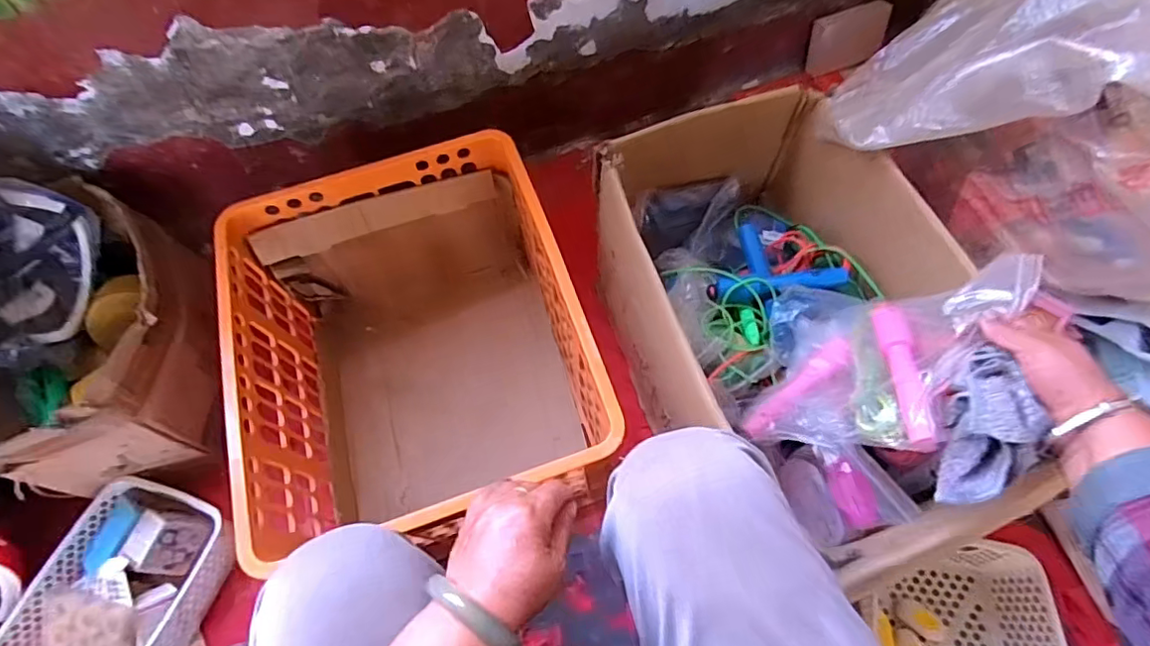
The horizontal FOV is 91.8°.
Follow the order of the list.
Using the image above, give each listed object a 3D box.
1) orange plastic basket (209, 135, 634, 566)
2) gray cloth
[{"bbox_3d":[-0.198,0.046,0.772,0.388,0.296,0.461,-19,64,-6],"label":"orange plastic basket"},{"bbox_3d":[0.313,0.083,0.428,0.048,0.062,0.117,9,95,8],"label":"gray cloth"}]

